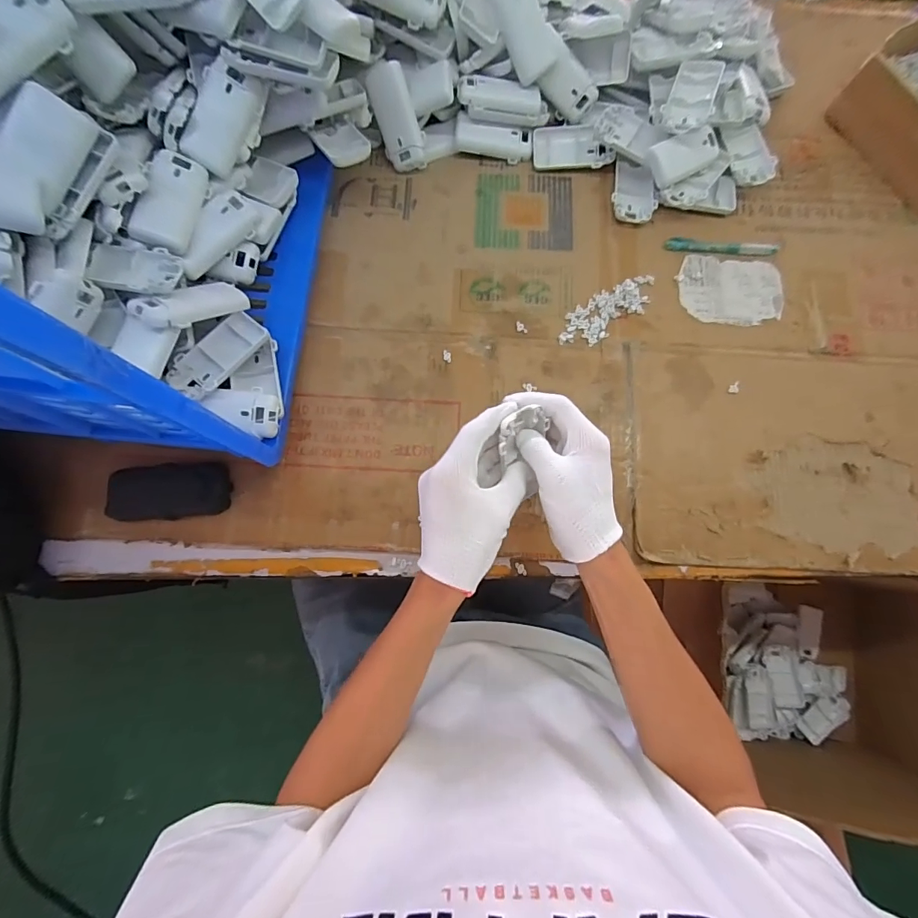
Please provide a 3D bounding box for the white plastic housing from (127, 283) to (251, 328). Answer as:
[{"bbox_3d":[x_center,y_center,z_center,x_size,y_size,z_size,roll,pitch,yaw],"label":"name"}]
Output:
[{"bbox_3d":[-0.239,-0.140,0.397,0.036,0.013,0.096,46,45,7],"label":"white plastic housing"}]

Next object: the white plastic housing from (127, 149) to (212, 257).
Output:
[{"bbox_3d":[-0.264,-0.236,0.402,0.018,0.047,0.091,0,79,44],"label":"white plastic housing"}]

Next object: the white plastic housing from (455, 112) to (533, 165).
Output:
[{"bbox_3d":[0.042,-0.381,0.522,0.091,0.028,0.033,13,78,1],"label":"white plastic housing"}]

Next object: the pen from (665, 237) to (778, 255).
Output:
[{"bbox_3d":[0.303,-0.246,0.508,0.126,0.010,0.012,3,78,-1],"label":"pen"}]

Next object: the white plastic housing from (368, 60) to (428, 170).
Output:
[{"bbox_3d":[-0.069,-0.383,0.495,0.042,0.021,0.098,-21,119,-2],"label":"white plastic housing"}]

